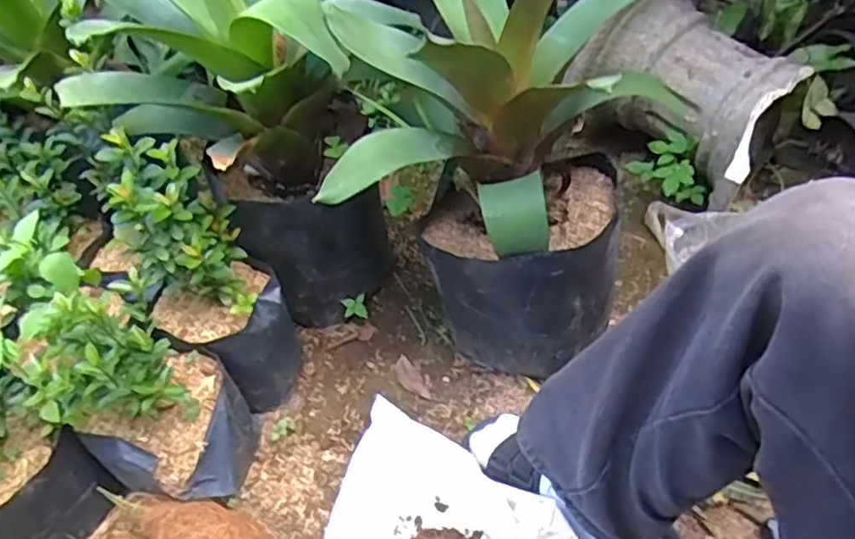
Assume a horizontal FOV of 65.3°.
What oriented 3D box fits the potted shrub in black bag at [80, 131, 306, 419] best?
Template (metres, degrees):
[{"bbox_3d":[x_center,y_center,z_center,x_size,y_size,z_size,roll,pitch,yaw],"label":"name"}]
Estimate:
[{"bbox_3d":[-0.252,0.021,0.782,0.144,0.321,0.155,-23,49,-15],"label":"potted shrub in black bag"}]

